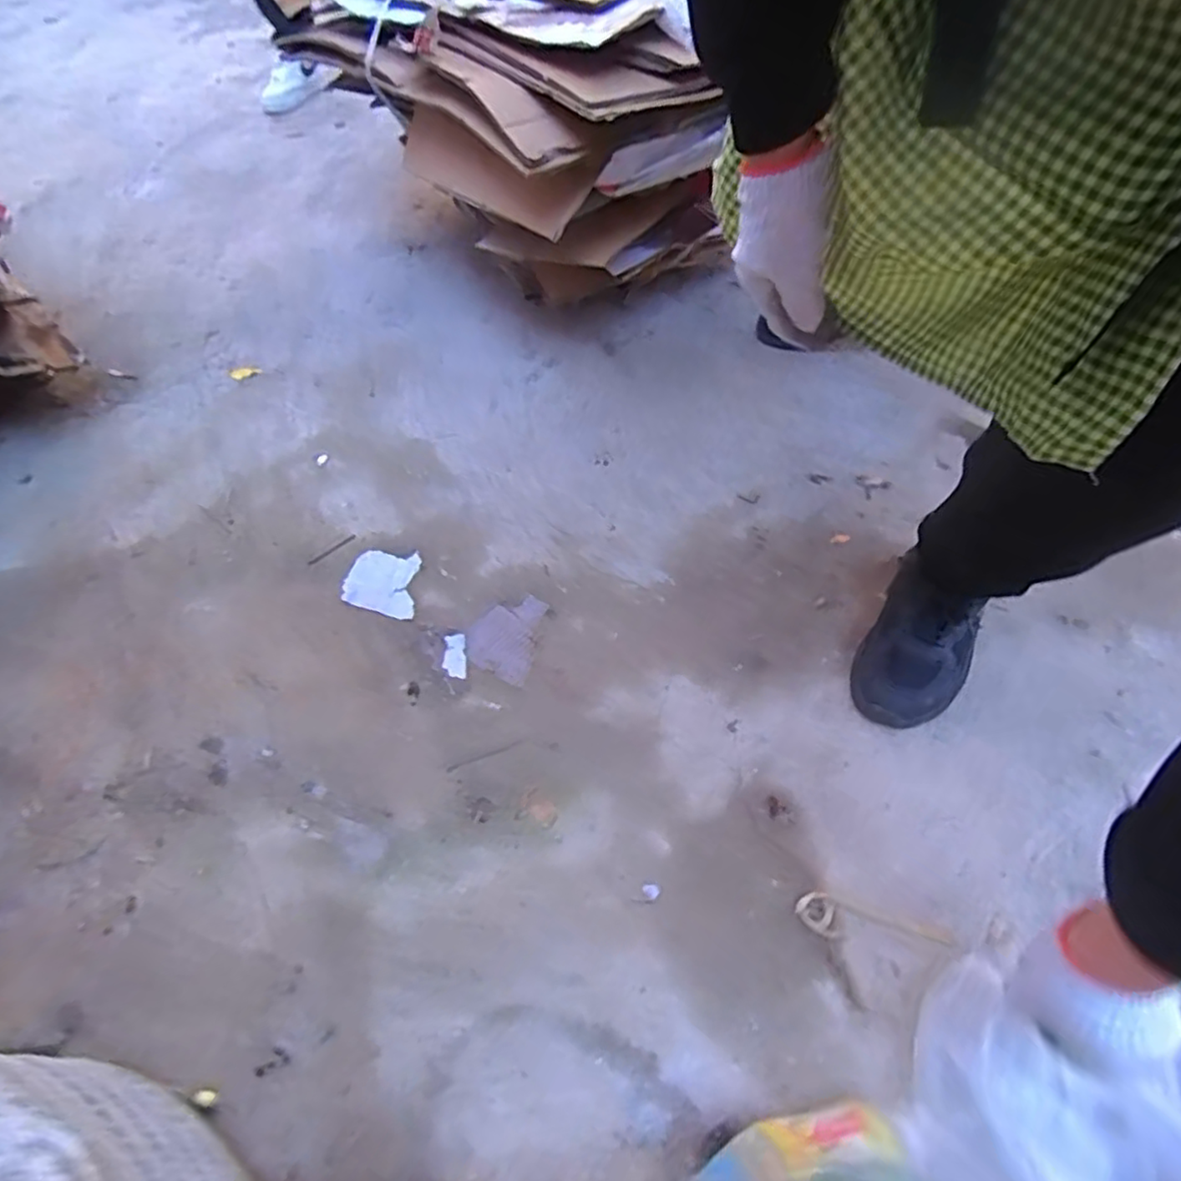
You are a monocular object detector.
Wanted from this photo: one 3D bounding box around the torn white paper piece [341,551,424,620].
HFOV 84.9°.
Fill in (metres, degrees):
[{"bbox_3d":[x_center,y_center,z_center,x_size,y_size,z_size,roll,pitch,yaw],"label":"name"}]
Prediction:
[{"bbox_3d":[-0.261,-0.011,0.811,0.092,0.006,0.098,2,54,5],"label":"torn white paper piece"}]

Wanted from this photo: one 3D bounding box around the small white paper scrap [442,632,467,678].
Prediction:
[{"bbox_3d":[-0.157,0.075,0.743,0.026,0.005,0.056,-5,53,0],"label":"small white paper scrap"}]

